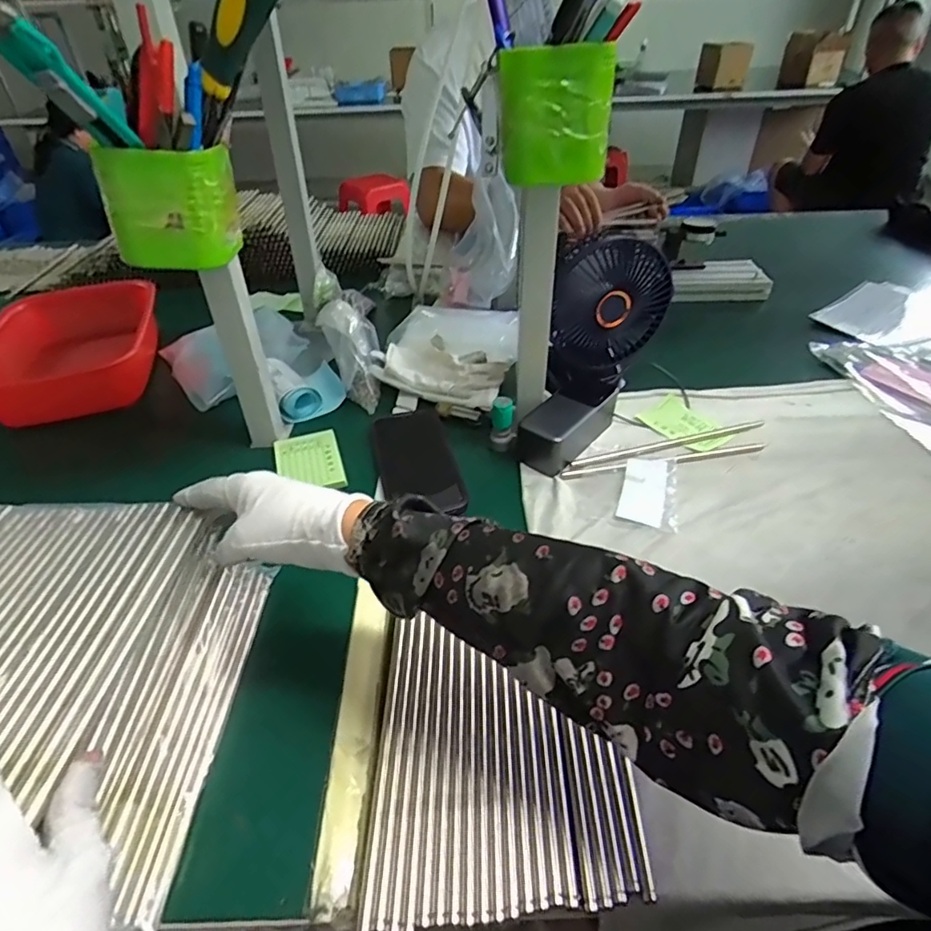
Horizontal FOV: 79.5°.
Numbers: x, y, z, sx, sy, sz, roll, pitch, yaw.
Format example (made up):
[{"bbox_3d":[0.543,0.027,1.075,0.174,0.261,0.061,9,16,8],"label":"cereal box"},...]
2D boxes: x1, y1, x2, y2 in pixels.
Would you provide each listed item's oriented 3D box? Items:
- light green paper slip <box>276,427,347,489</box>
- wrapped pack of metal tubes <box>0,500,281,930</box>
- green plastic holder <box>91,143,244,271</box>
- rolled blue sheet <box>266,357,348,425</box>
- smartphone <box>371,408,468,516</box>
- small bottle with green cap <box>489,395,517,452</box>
[{"bbox_3d":[-0.170,-0.005,0.608,0.067,0.011,0.096,-14,40,-13],"label":"light green paper slip"},{"bbox_3d":[-0.267,0.144,0.344,0.190,0.121,0.255,-1,39,2],"label":"wrapped pack of metal tubes"},{"bbox_3d":[-0.219,-0.197,0.426,0.082,0.078,0.062,-2,39,1],"label":"green plastic holder"},{"bbox_3d":[-0.208,-0.108,0.714,0.081,0.038,0.118,-17,41,-16],"label":"rolled blue sheet"},{"bbox_3d":[-0.055,-0.010,0.607,0.078,0.009,0.169,-11,40,-9],"label":"smartphone"},{"bbox_3d":[0.040,-0.047,0.604,0.026,0.061,0.020,-5,39,-3],"label":"small bottle with green cap"}]

